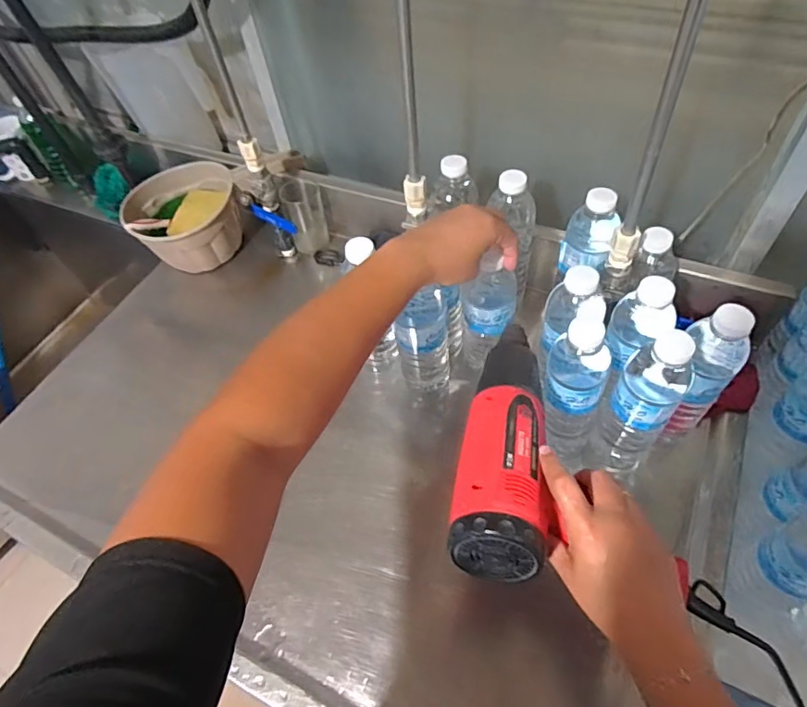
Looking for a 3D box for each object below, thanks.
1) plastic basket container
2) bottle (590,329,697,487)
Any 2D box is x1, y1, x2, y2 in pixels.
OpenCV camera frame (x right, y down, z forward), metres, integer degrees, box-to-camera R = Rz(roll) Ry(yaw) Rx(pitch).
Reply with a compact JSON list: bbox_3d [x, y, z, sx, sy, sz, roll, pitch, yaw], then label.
[{"bbox_3d":[-0.349,-0.217,0.844,0.167,0.106,0.167,-3,54,4],"label":"plastic basket container"},{"bbox_3d":[0.243,0.055,0.530,0.059,0.201,0.056,29,62,24],"label":"bottle"}]

